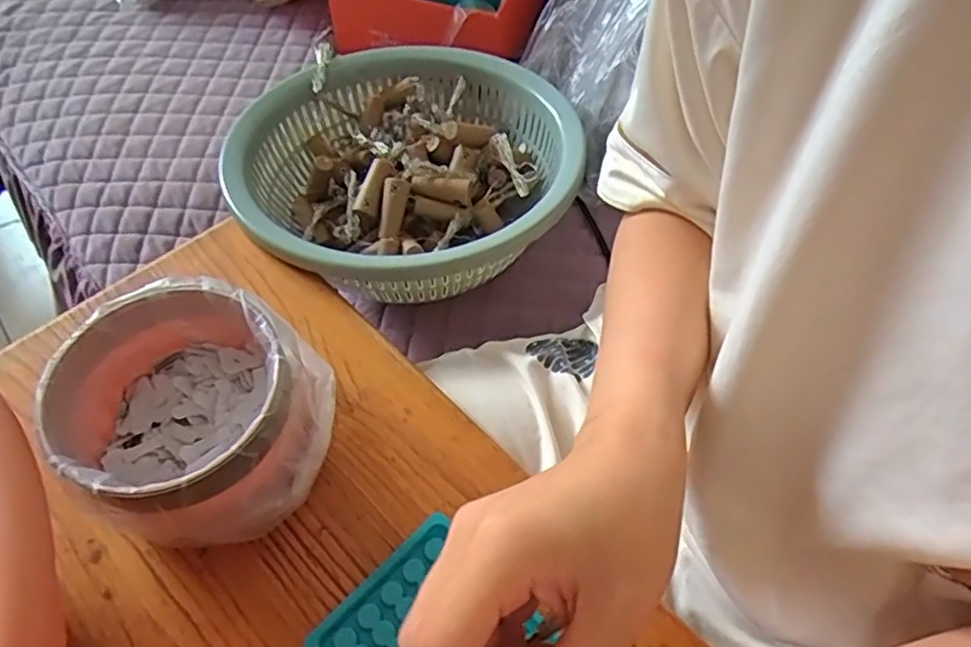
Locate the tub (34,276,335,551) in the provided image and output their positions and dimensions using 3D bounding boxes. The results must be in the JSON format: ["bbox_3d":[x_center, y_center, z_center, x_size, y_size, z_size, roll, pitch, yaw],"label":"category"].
[{"bbox_3d":[-0.154,0.046,0.349,0.123,0.069,0.115,1,55,-1],"label":"tub"}]

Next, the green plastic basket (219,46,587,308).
[{"bbox_3d":[-0.068,-0.126,0.560,0.268,0.090,0.280,-6,56,-6],"label":"green plastic basket"}]

